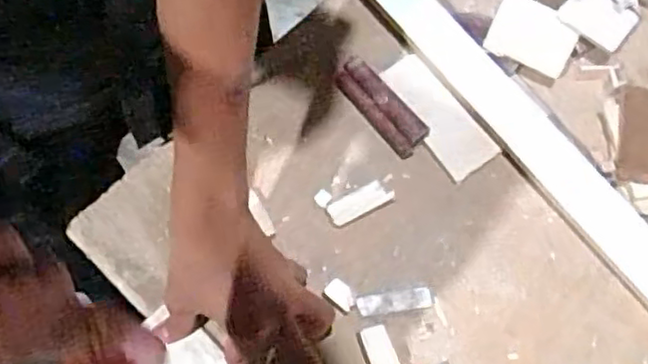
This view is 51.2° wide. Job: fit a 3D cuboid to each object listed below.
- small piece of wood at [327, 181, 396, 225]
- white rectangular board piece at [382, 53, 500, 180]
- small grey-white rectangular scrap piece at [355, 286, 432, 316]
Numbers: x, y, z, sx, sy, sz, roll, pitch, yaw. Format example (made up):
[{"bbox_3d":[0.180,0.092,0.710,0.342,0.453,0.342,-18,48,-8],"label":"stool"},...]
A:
[{"bbox_3d":[0.032,0.017,0.594,0.057,0.013,0.023,-23,72,-11],"label":"small piece of wood"},{"bbox_3d":[0.103,-0.063,0.623,0.051,0.012,0.123,-36,75,-14],"label":"white rectangular board piece"},{"bbox_3d":[0.059,0.100,0.566,0.063,0.004,0.018,-8,70,-5],"label":"small grey-white rectangular scrap piece"}]

